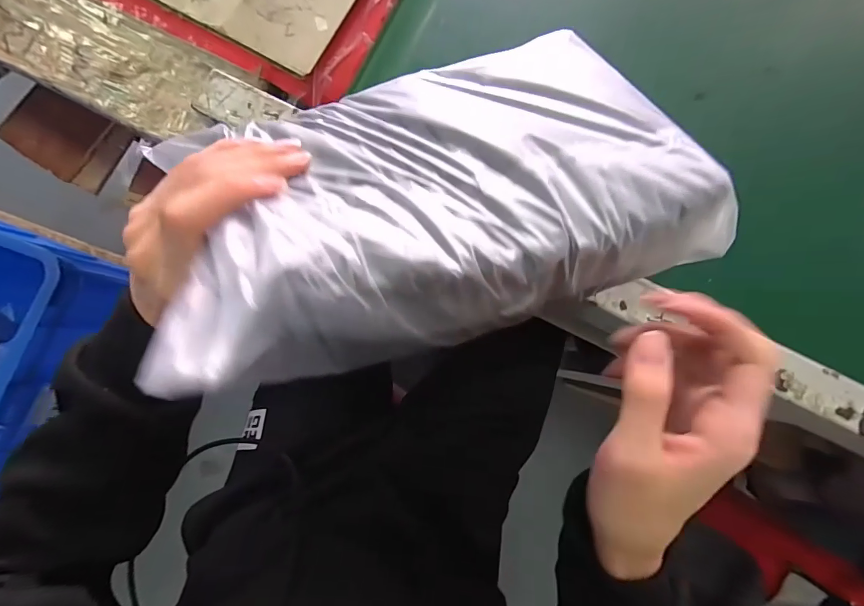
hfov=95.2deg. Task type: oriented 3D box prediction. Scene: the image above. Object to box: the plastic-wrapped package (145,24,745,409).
[{"bbox_3d":[0.010,-0.067,0.222,0.274,0.060,0.164,-16,65,-17],"label":"plastic-wrapped package"}]

